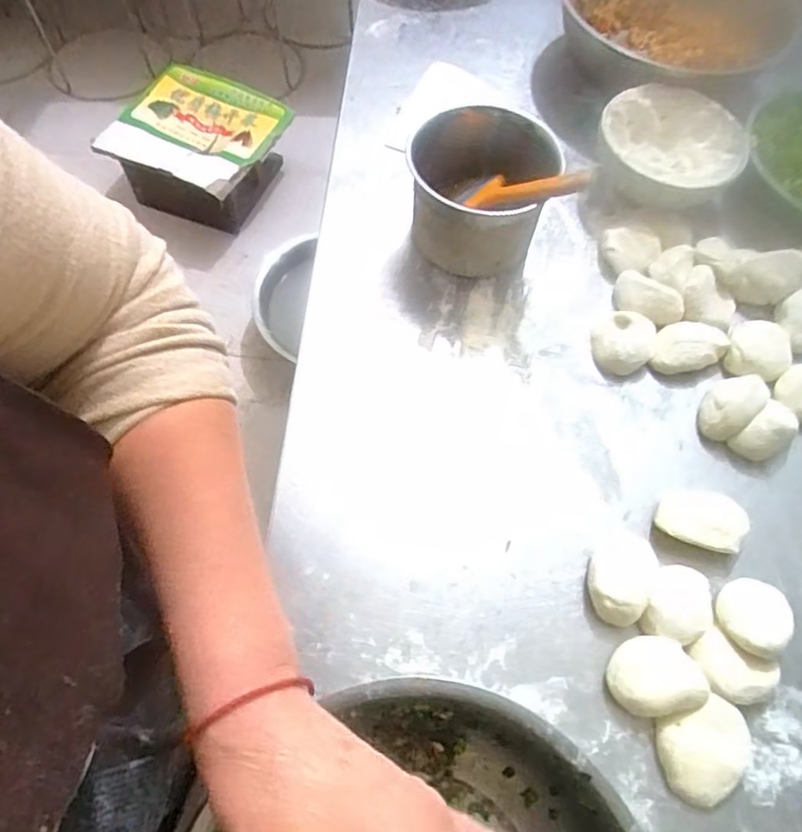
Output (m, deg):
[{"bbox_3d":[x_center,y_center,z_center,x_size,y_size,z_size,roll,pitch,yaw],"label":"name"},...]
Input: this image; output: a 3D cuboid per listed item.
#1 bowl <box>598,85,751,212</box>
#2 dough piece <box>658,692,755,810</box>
[{"bbox_3d":[0.267,-0.265,0.640,0.140,0.048,0.131,1,64,-2],"label":"bowl"},{"bbox_3d":[0.202,0.221,0.420,0.061,0.019,0.054,-19,66,-11],"label":"dough piece"}]

